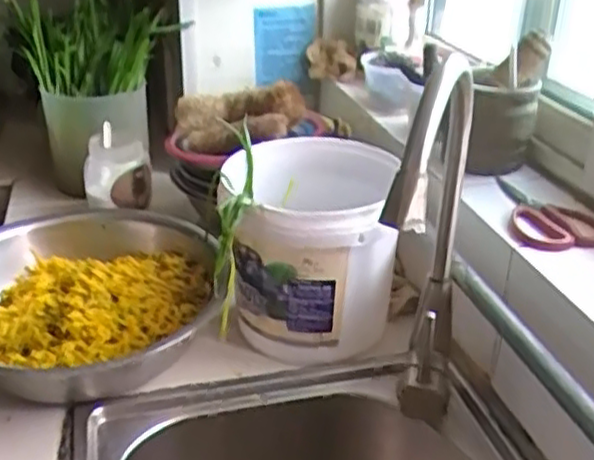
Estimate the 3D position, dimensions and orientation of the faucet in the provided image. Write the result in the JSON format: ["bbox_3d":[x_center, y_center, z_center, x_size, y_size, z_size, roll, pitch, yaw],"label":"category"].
[{"bbox_3d":[0.106,0.035,0.592,0.046,0.333,0.270,8,27,15],"label":"faucet"}]

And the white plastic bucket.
[{"bbox_3d":[0.016,0.022,0.799,0.179,0.194,0.211,3,26,6],"label":"white plastic bucket"}]

